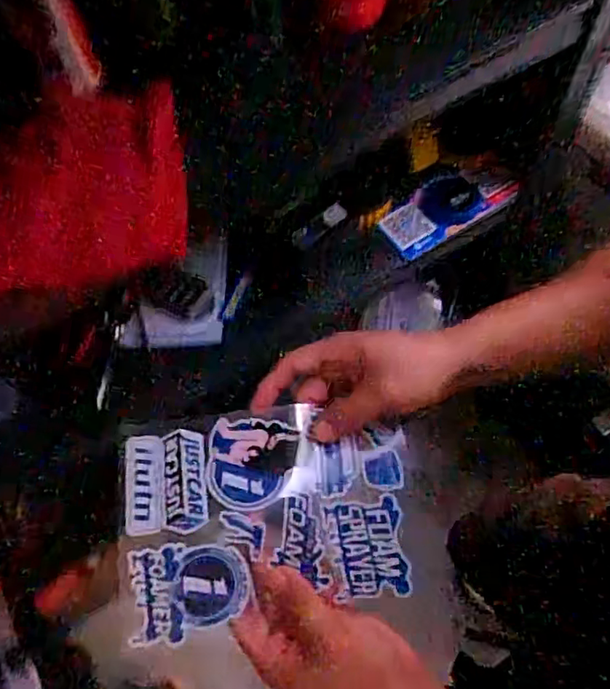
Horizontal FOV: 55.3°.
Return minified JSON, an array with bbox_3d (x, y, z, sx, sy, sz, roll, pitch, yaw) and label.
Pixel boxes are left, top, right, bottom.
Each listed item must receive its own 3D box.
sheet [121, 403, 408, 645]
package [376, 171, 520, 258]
[{"bbox_3d":[-0.022,0.111,0.401,0.193,0.019,0.137,-3,66,-16],"label":"sheet"},{"bbox_3d":[0.202,-0.191,0.814,0.180,0.012,0.084,-34,110,5],"label":"package"}]

